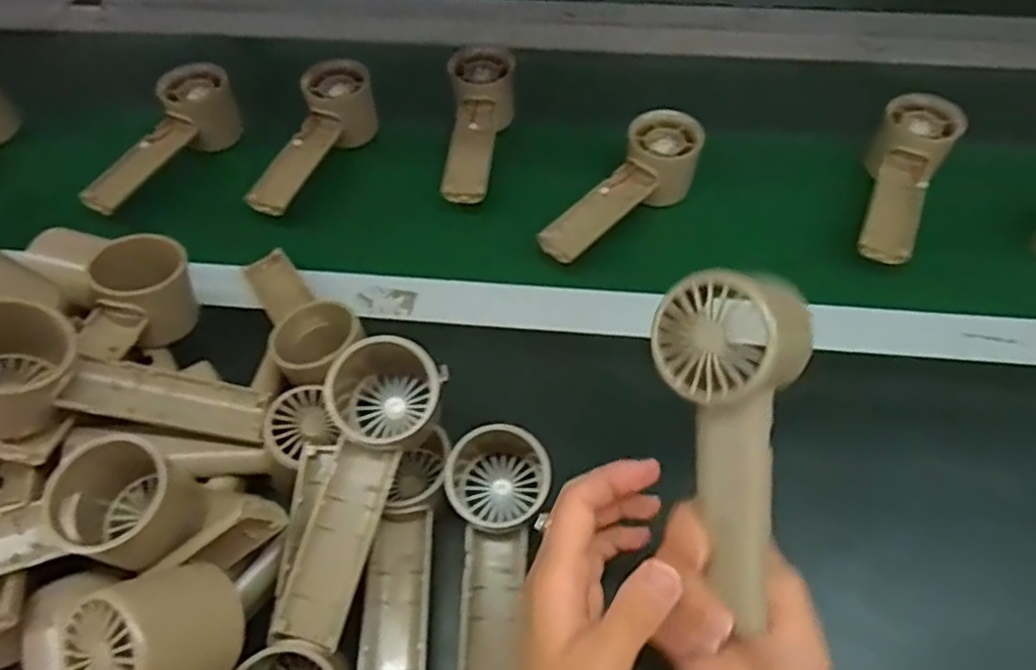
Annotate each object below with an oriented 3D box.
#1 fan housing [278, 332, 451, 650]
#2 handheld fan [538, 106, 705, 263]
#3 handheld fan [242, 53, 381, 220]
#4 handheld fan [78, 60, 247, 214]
[{"bbox_3d":[-0.091,0.080,0.376,0.068,0.059,0.163,13,73,9],"label":"fan housing"},{"bbox_3d":[0.084,-0.109,0.543,0.055,0.053,0.154,34,64,21],"label":"handheld fan"},{"bbox_3d":[-0.170,-0.158,0.591,0.067,0.061,0.159,11,59,8],"label":"handheld fan"},{"bbox_3d":[-0.309,-0.164,0.598,0.052,0.056,0.159,28,63,18],"label":"handheld fan"}]

